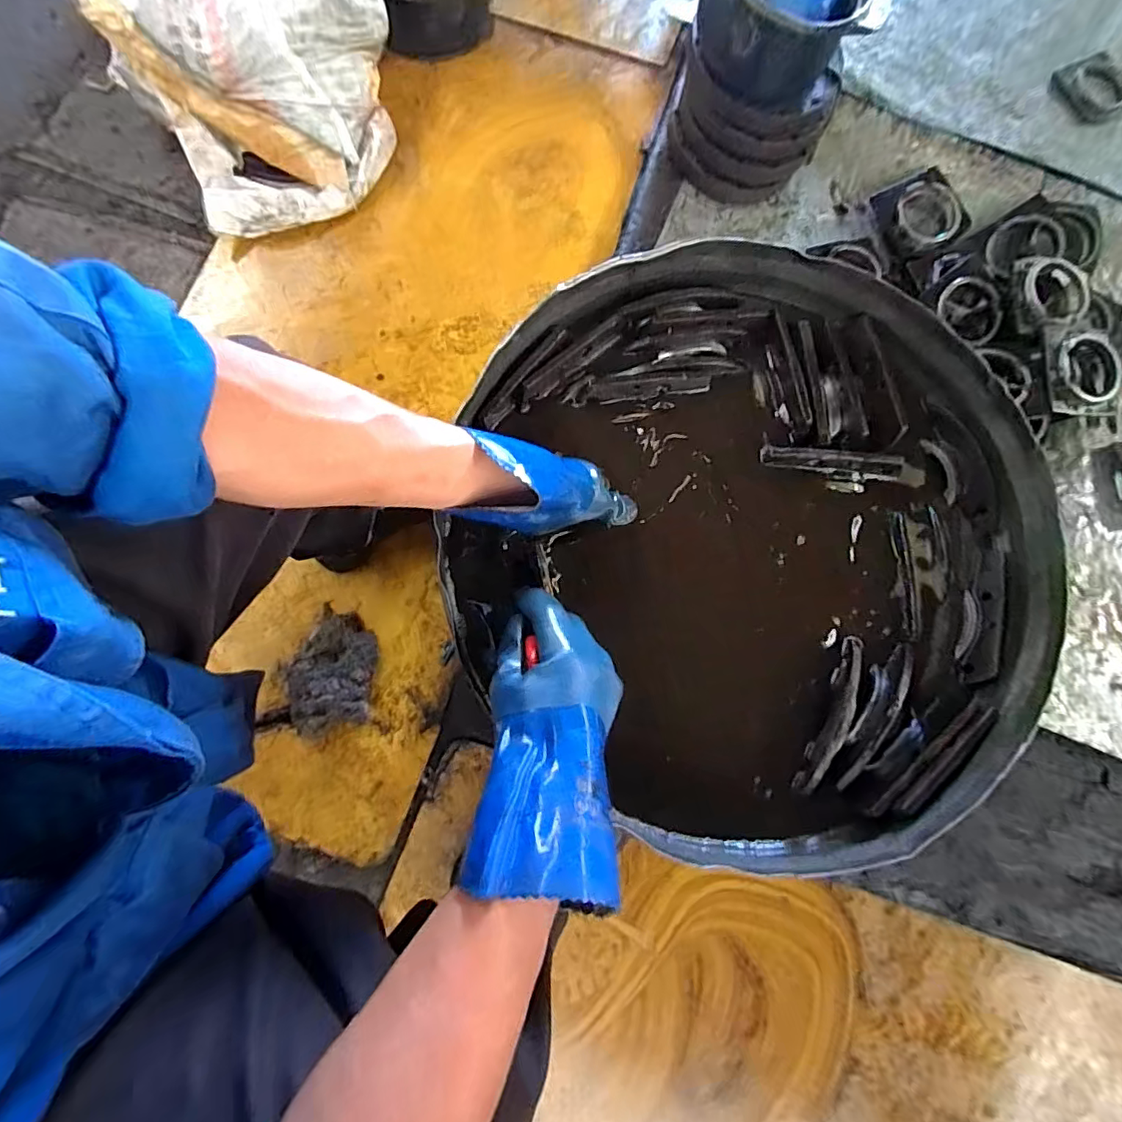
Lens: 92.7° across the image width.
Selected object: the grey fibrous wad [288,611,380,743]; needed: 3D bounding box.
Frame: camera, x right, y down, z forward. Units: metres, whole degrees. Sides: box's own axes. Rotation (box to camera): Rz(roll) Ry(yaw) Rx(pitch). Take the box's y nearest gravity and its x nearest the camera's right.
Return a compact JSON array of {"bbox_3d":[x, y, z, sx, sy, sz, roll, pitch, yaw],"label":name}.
[{"bbox_3d":[-0.356,0.175,0.832,0.117,0.073,0.183,4,80,-1],"label":"grey fibrous wad"}]

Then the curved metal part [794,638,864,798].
[{"bbox_3d":[0.261,0.147,0.511,0.018,0.031,0.156,25,81,4],"label":"curved metal part"}]

